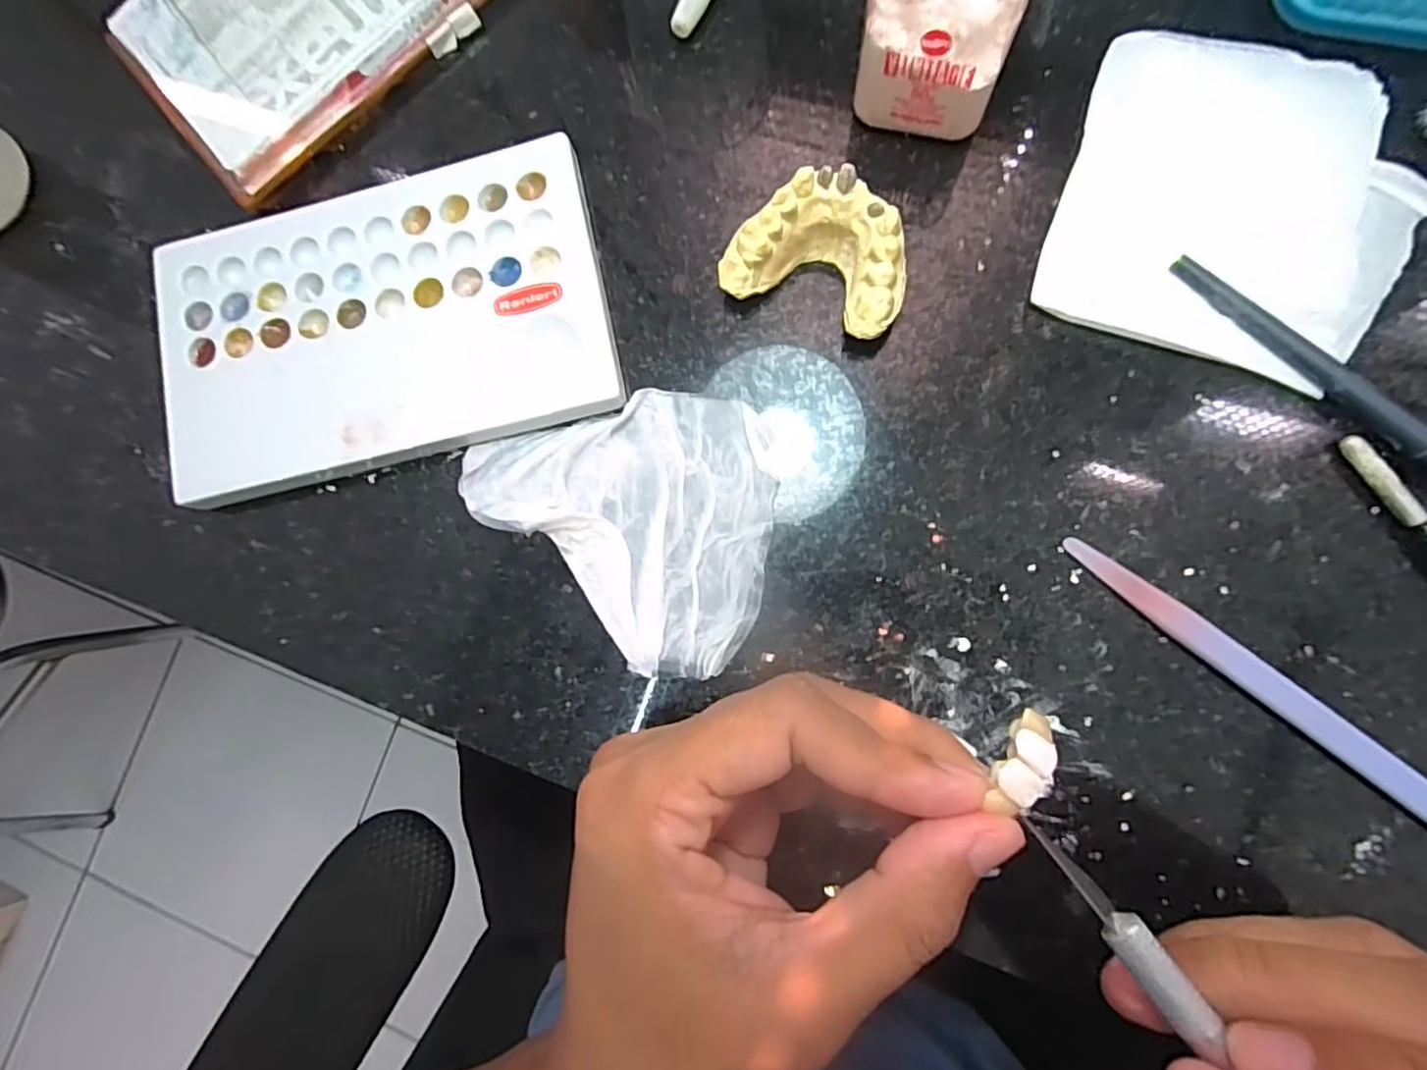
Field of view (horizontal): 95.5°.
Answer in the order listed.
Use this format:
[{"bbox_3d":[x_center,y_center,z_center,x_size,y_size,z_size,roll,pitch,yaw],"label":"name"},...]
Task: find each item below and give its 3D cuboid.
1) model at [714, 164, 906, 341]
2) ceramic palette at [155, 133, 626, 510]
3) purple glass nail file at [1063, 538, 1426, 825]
[{"bbox_3d":[0.033,-0.086,0.199,0.054,0.026,0.037,22,88,8],"label":"model"},{"bbox_3d":[-0.111,-0.071,0.218,0.151,0.012,0.092,-13,84,5],"label":"ceramic palette"},{"bbox_3d":[0.159,0.046,0.180,0.137,0.004,0.009,39,101,10],"label":"purple glass nail file"}]

